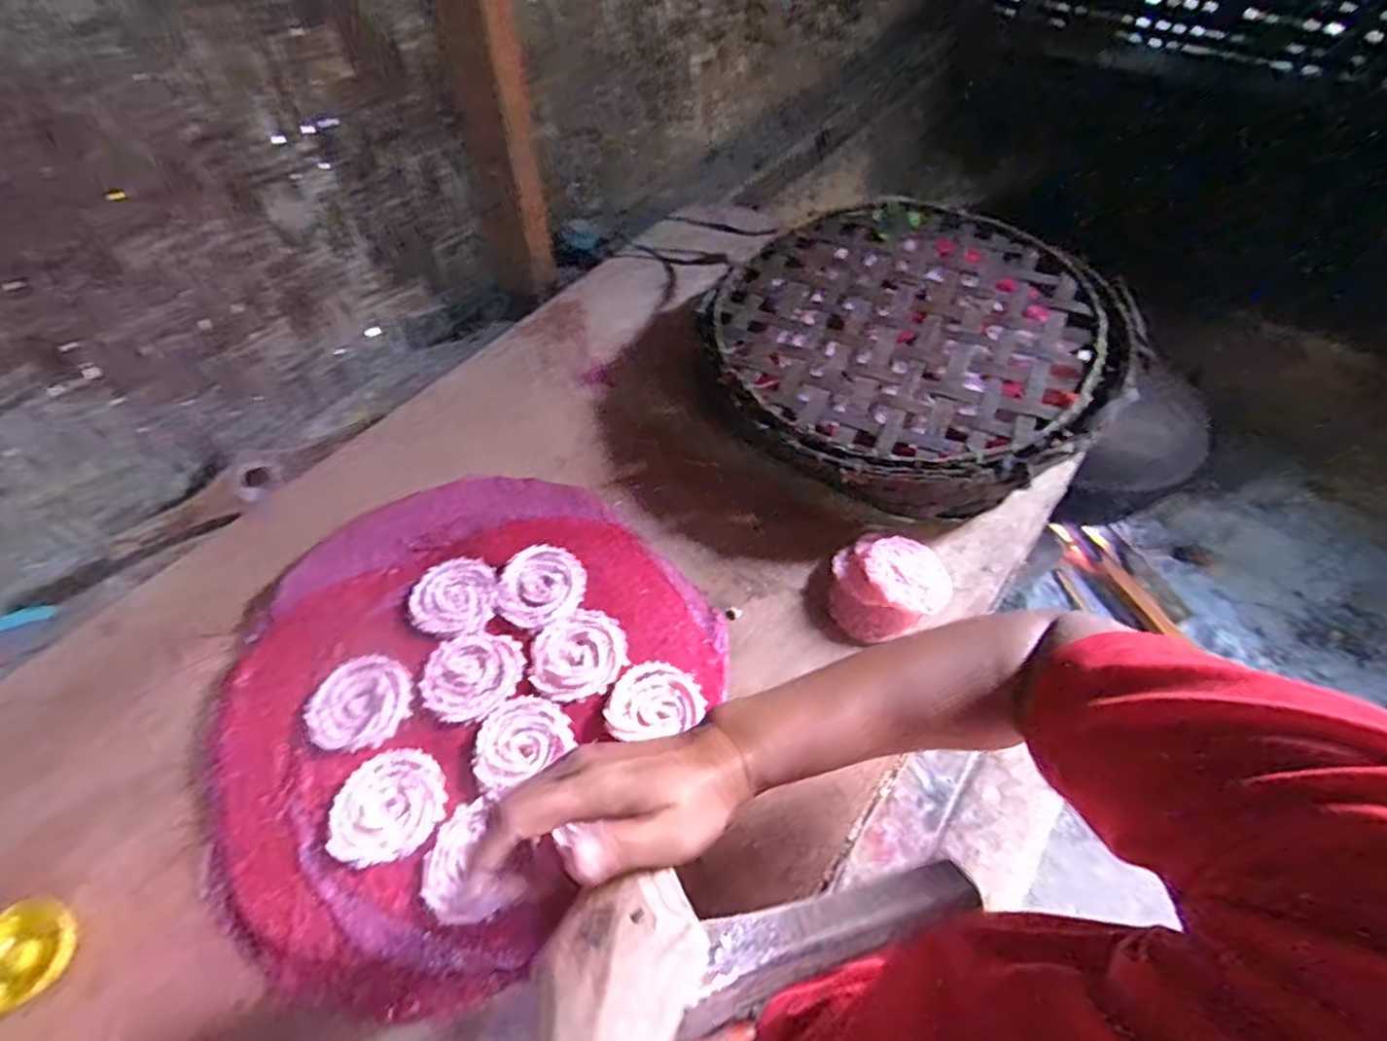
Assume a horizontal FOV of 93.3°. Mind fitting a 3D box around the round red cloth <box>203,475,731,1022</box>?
[{"bbox_3d":[-0.204,0.127,0.544,0.375,0.016,0.403,30,61,21],"label":"round red cloth"}]

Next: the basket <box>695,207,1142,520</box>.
[{"bbox_3d":[0.217,-0.178,0.695,0.381,0.109,0.380,-1,55,1],"label":"basket"}]

